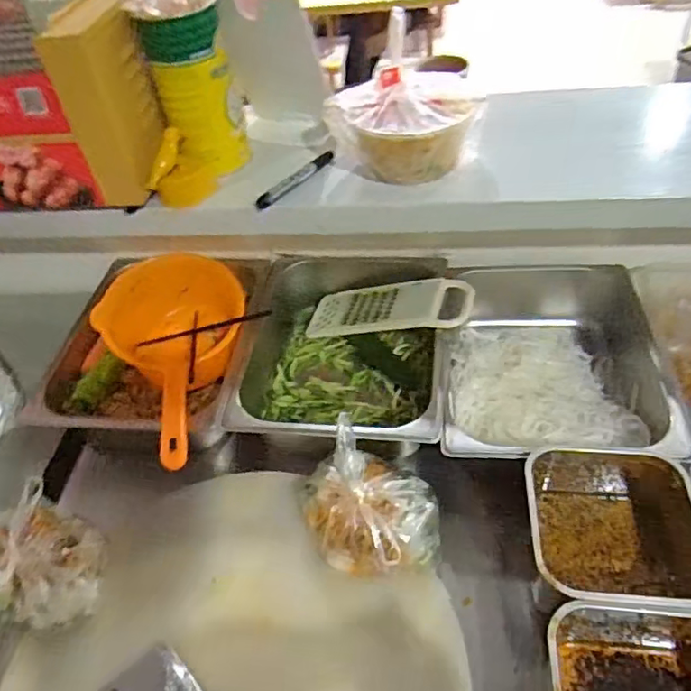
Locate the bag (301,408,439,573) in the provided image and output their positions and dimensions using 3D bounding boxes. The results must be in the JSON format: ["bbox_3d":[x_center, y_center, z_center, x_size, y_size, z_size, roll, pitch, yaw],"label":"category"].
[{"bbox_3d":[0.026,0.166,0.636,0.136,0.114,0.145,-21,47,-12],"label":"bag"}]

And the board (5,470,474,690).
[{"bbox_3d":[-0.116,0.334,0.564,0.421,0.034,0.397,27,55,29],"label":"board"}]

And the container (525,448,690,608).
[{"bbox_3d":[0.262,0.191,0.587,0.159,0.085,0.154,0,46,8],"label":"container"}]

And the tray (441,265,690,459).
[{"bbox_3d":[0.257,0.032,0.759,0.258,0.091,0.327,2,47,10],"label":"tray"}]

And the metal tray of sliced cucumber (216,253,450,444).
[{"bbox_3d":[0.005,0.018,0.814,0.261,0.107,0.339,2,47,10],"label":"metal tray of sliced cucumber"}]

